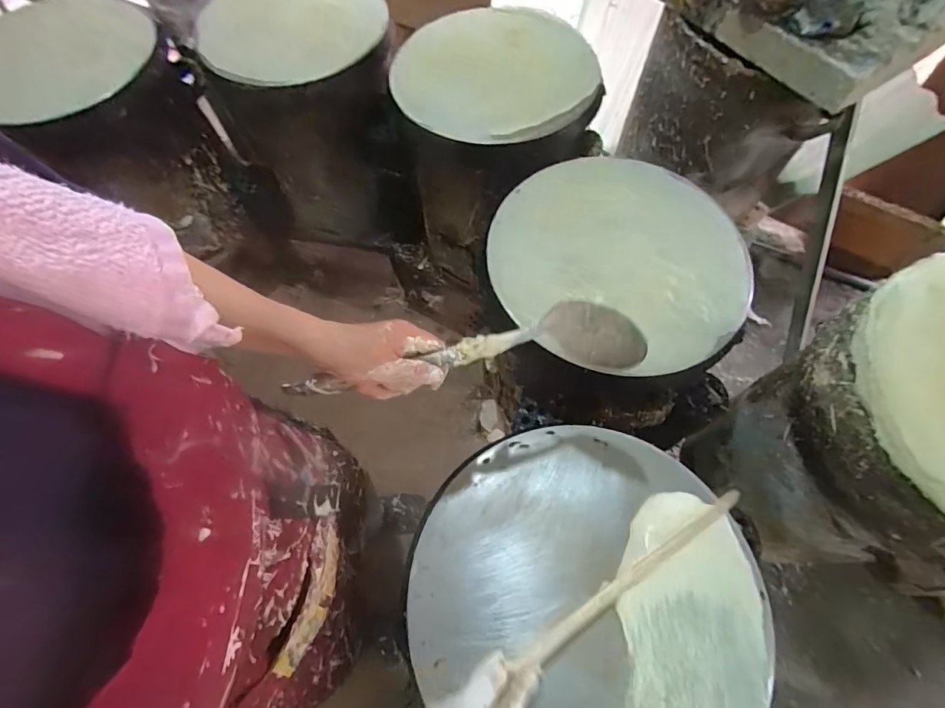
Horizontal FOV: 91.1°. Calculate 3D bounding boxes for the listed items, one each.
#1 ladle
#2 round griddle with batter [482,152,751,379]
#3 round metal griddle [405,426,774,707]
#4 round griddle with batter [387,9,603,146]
[{"bbox_3d":[-0.010,0.001,0.438,0.332,0.049,0.057,-8,66,-1],"label":"ladle"},{"bbox_3d":[0.221,-0.152,0.706,0.378,0.039,0.369,7,67,4],"label":"round griddle with batter"},{"bbox_3d":[0.131,0.268,0.510,0.363,0.034,0.378,0,66,1],"label":"round metal griddle"},{"bbox_3d":[0.042,-0.535,0.877,0.394,0.063,0.367,0,66,1],"label":"round griddle with batter"}]

